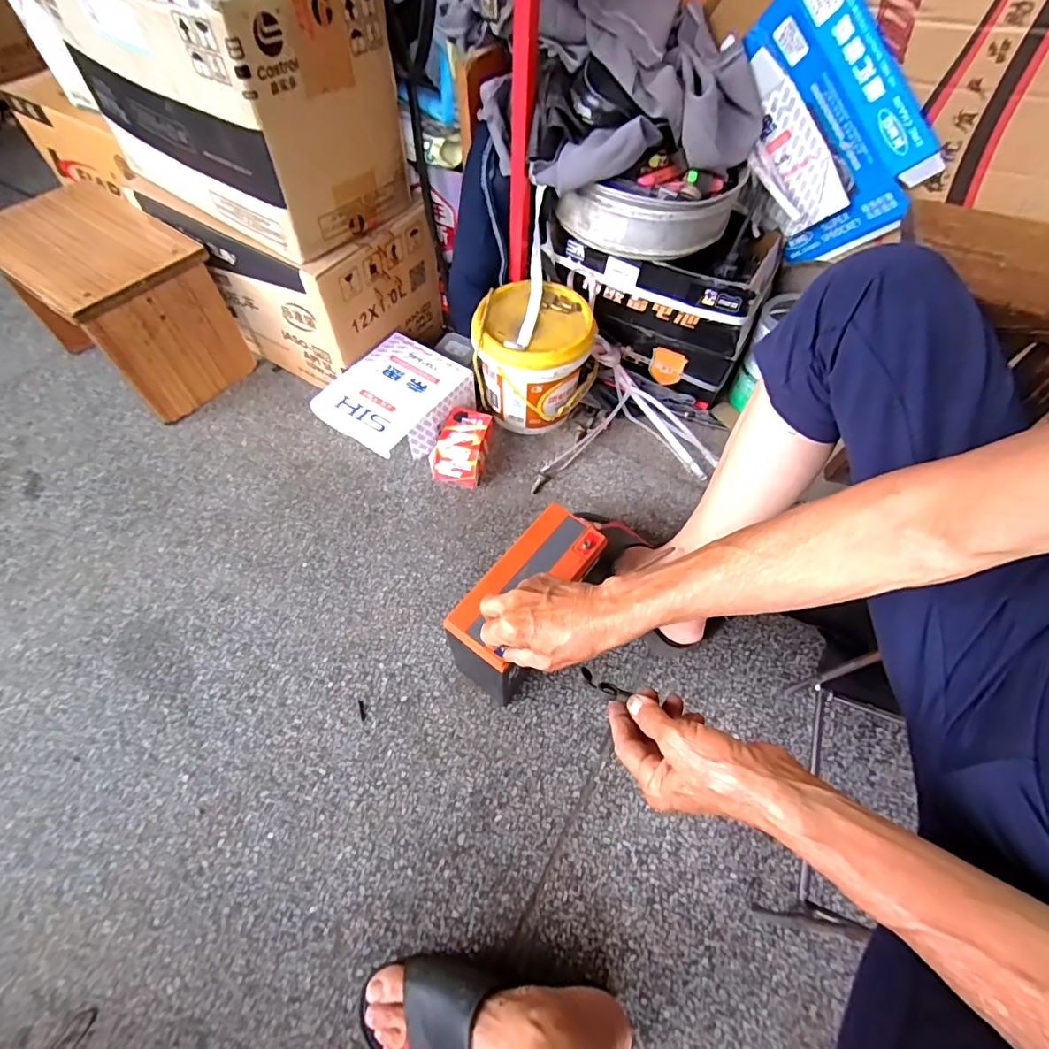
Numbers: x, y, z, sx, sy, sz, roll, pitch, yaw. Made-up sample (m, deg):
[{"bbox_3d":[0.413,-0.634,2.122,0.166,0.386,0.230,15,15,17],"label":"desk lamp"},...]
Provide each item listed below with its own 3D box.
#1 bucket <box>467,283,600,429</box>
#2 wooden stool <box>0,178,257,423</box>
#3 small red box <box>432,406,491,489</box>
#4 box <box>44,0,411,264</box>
[{"bbox_3d":[0.019,-0.252,0.810,0.184,0.169,0.167,6,58,0],"label":"bucket"},{"bbox_3d":[-0.623,-0.344,0.810,0.279,0.220,0.196,32,63,16],"label":"wooden stool"},{"bbox_3d":[-0.093,-0.118,0.787,0.075,0.064,0.108,10,60,4],"label":"small red box"},{"bbox_3d":[-0.360,-0.569,0.657,0.372,0.237,0.241,33,62,16],"label":"box"}]

